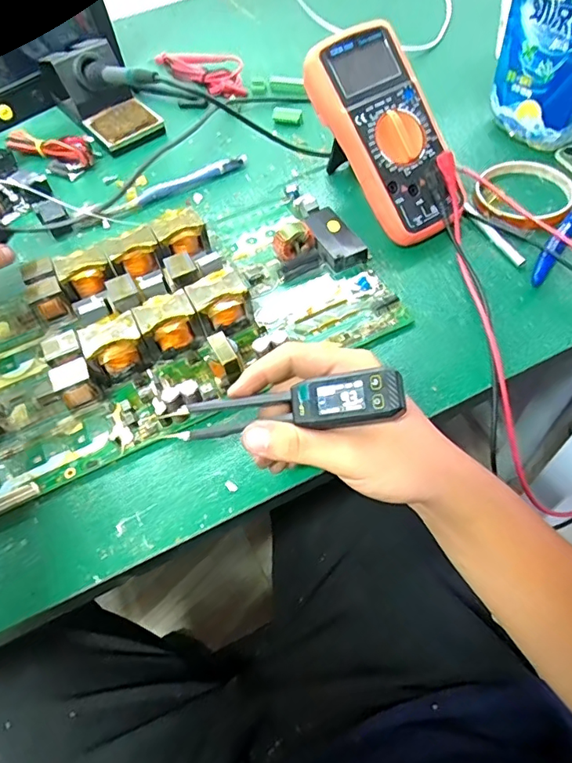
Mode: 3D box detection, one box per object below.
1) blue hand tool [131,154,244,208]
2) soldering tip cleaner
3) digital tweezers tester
[{"bbox_3d":[-0.096,-0.201,0.508,0.123,0.010,0.010,-25,57,-11],"label":"blue hand tool"},{"bbox_3d":[-0.183,-0.291,0.571,0.071,0.018,0.065,-35,60,-17],"label":"soldering tip cleaner"},{"bbox_3d":[-0.005,0.015,0.279,0.136,0.014,0.021,-10,54,23],"label":"digital tweezers tester"}]

